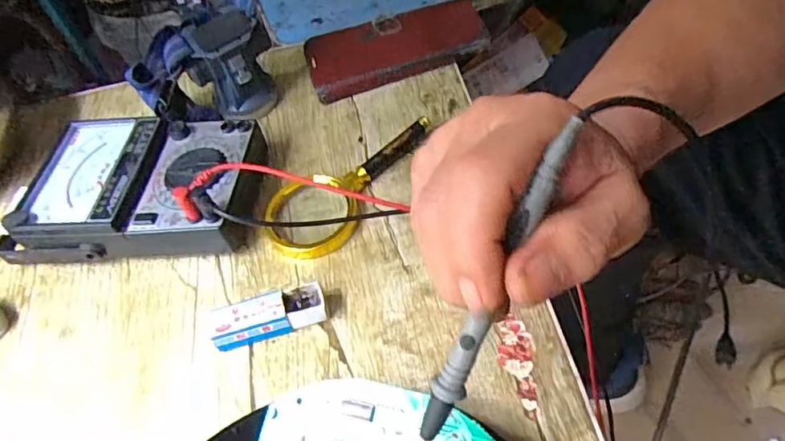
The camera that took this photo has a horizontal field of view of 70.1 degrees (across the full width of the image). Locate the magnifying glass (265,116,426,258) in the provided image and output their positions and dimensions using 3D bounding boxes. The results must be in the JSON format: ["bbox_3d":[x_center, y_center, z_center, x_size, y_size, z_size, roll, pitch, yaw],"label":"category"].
[{"bbox_3d":[-0.030,-0.031,0.423,0.146,0.017,0.065,-37,56,-20],"label":"magnifying glass"}]

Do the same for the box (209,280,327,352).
[{"bbox_3d":[-0.080,0.061,0.361,0.072,0.022,0.023,-16,51,-5],"label":"box"}]

